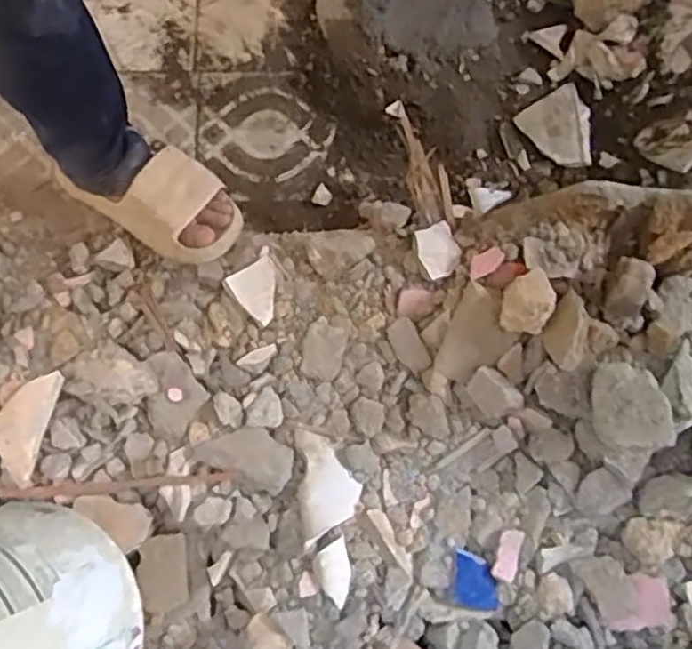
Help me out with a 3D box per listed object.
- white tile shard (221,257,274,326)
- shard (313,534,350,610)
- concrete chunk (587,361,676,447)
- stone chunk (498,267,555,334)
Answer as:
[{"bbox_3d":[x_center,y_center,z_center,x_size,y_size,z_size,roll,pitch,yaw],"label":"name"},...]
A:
[{"bbox_3d":[-0.106,-0.037,0.852,0.059,0.011,0.073,-29,80,-6],"label":"white tile shard"},{"bbox_3d":[-0.014,0.279,0.800,0.038,0.011,0.071,-9,79,-11],"label":"shard"},{"bbox_3d":[0.301,0.086,0.754,0.072,0.034,0.091,-9,79,-2],"label":"concrete chunk"},{"bbox_3d":[0.197,-0.027,0.766,0.051,0.032,0.070,18,79,4],"label":"stone chunk"}]

